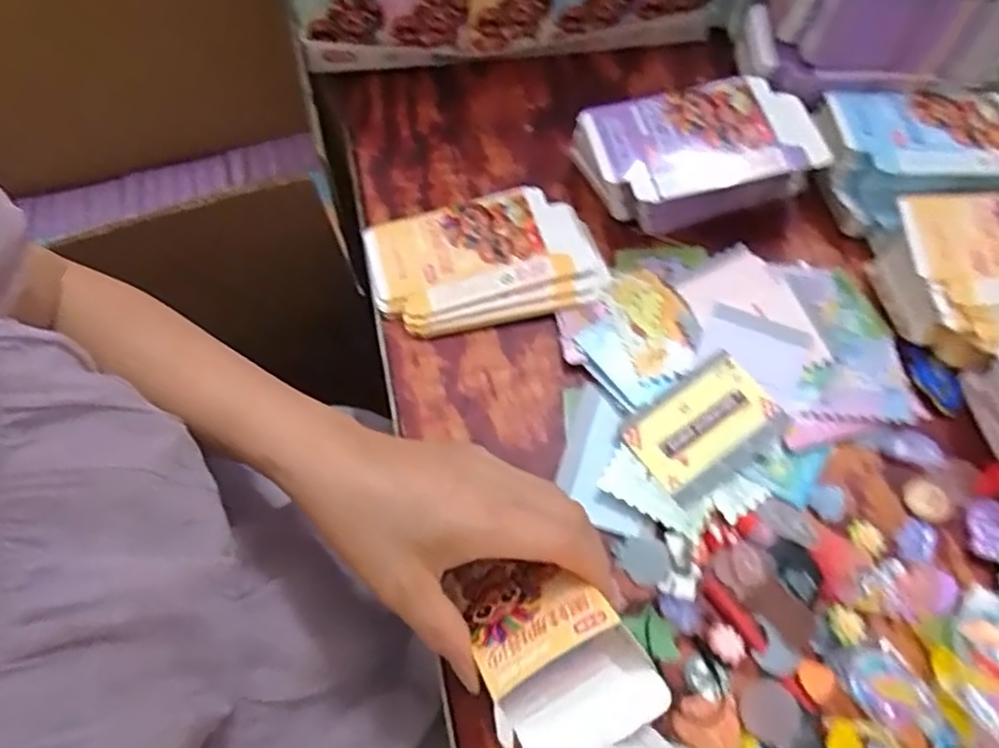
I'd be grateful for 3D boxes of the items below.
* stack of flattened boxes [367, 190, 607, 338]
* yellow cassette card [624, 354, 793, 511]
[{"bbox_3d":[-0.011,-0.081,0.472,0.155,0.014,0.098,-12,64,-3],"label":"stack of flattened boxes"},{"bbox_3d":[0.124,0.032,0.409,0.088,0.012,0.062,-35,68,-14],"label":"yellow cassette card"}]

